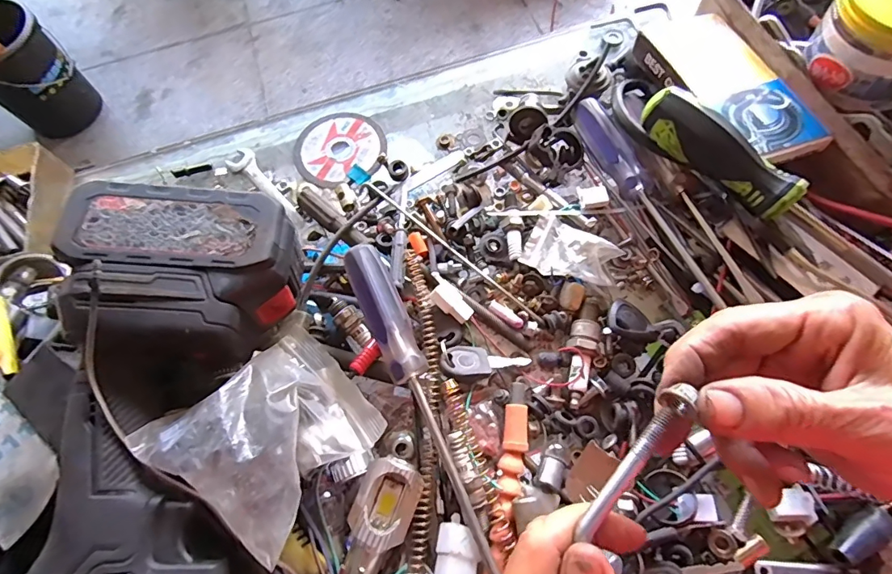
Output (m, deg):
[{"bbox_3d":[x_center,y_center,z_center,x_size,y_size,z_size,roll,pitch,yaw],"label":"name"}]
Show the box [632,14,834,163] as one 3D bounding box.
[{"bbox_3d":[0.203,-0.144,0.333,0.079,0.035,0.145,-17,69,-5],"label":"box"}]

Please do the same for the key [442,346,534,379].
[{"bbox_3d":[0.026,0.048,0.295,0.060,0.011,0.022,0,68,-16],"label":"key"}]

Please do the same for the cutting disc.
[{"bbox_3d":[-0.090,-0.118,0.379,0.075,0.004,0.074,-1,66,3],"label":"cutting disc"}]

